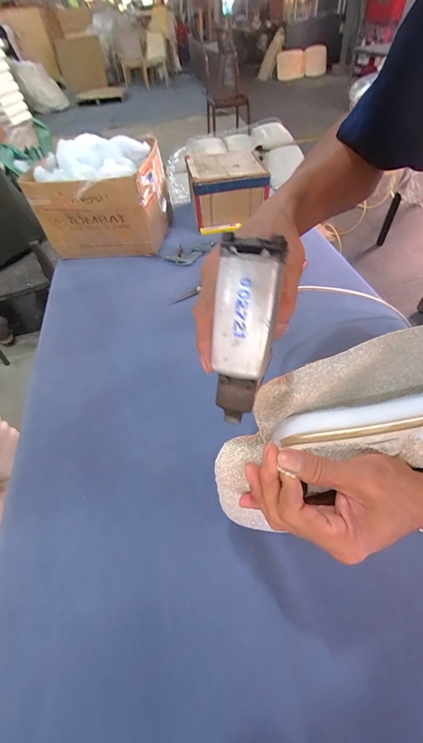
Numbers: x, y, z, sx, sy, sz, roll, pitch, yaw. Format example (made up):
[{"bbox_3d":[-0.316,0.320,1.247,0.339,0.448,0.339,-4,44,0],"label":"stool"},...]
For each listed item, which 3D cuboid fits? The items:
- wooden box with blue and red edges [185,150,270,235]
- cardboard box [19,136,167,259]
[{"bbox_3d":[0.044,-0.544,0.858,0.214,0.134,0.213,-11,52,-3],"label":"wooden box with blue and red edges"},{"bbox_3d":[-0.286,-0.454,0.774,0.292,0.228,0.270,6,53,10],"label":"cardboard box"}]

